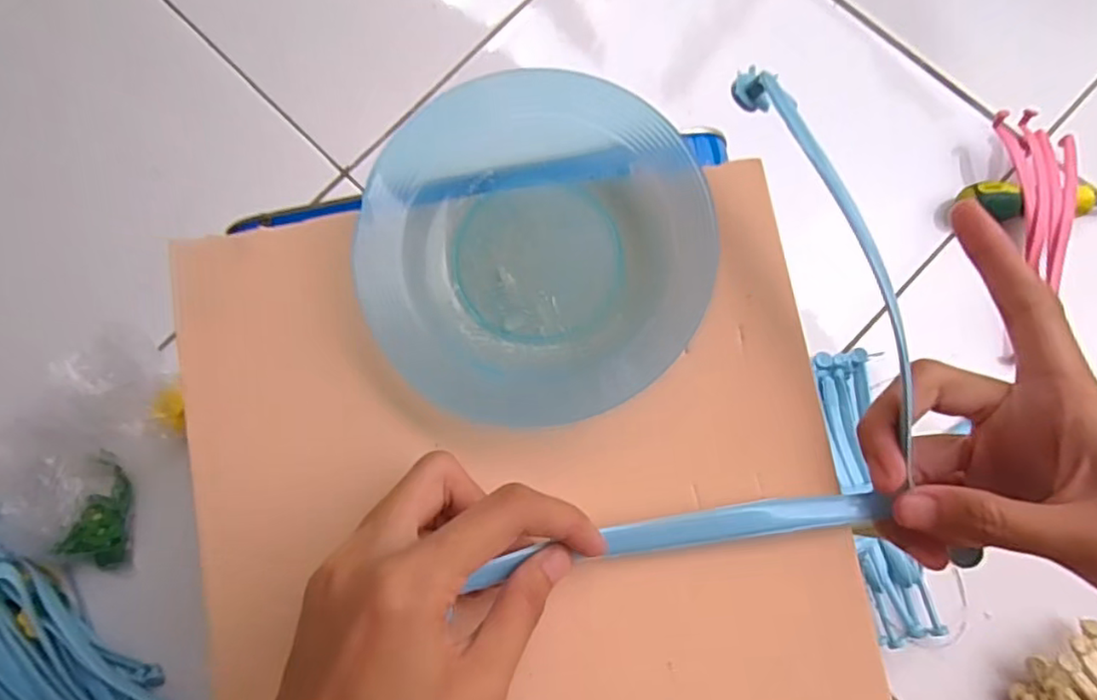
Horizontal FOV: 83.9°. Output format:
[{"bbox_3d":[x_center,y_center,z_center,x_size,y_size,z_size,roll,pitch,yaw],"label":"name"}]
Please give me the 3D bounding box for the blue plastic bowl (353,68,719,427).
[{"bbox_3d":[-0.005,-0.037,0.231,0.126,0.028,0.123,-1,81,3],"label":"blue plastic bowl"}]

